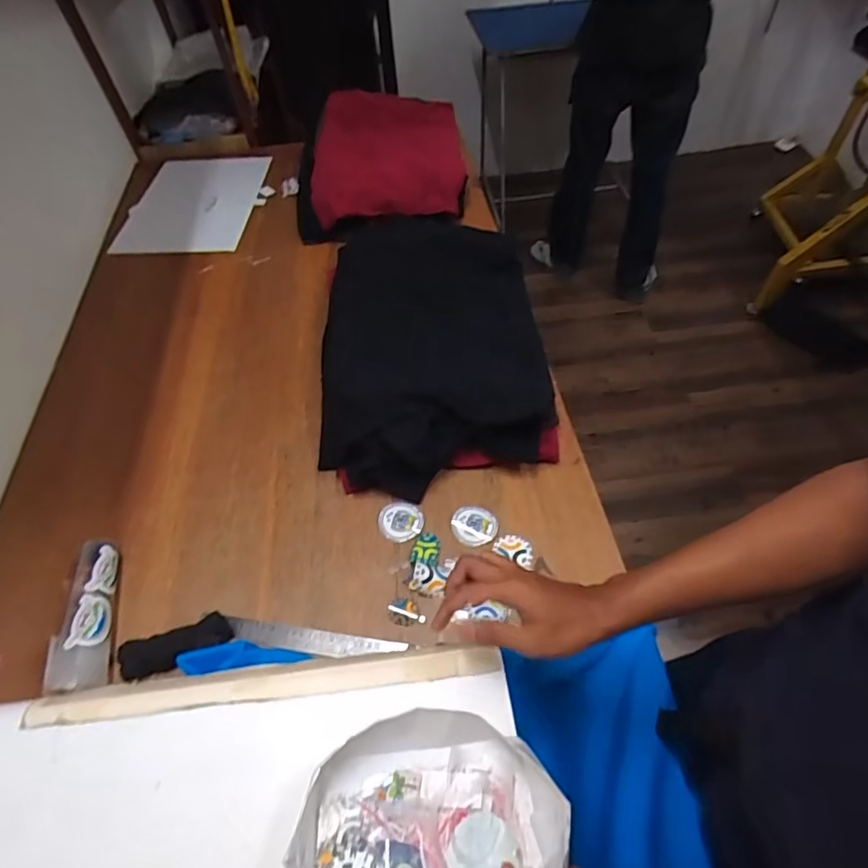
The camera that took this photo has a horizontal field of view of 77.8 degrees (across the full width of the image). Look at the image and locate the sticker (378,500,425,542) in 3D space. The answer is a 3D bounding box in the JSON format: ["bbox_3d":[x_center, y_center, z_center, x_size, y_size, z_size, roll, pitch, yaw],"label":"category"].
[{"bbox_3d":[-0.046,0.123,0.765,0.062,0.008,0.058,-1,55,2],"label":"sticker"}]

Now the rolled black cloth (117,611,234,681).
[{"bbox_3d":[-0.320,0.259,0.660,0.131,0.029,0.049,-17,56,-9],"label":"rolled black cloth"}]

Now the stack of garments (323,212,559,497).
[{"bbox_3d":[-0.010,-0.180,0.919,0.364,0.093,0.584,-3,55,1],"label":"stack of garments"}]

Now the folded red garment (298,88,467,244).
[{"bbox_3d":[-0.120,-0.629,1.234,0.371,0.073,0.504,-4,61,0],"label":"folded red garment"}]

